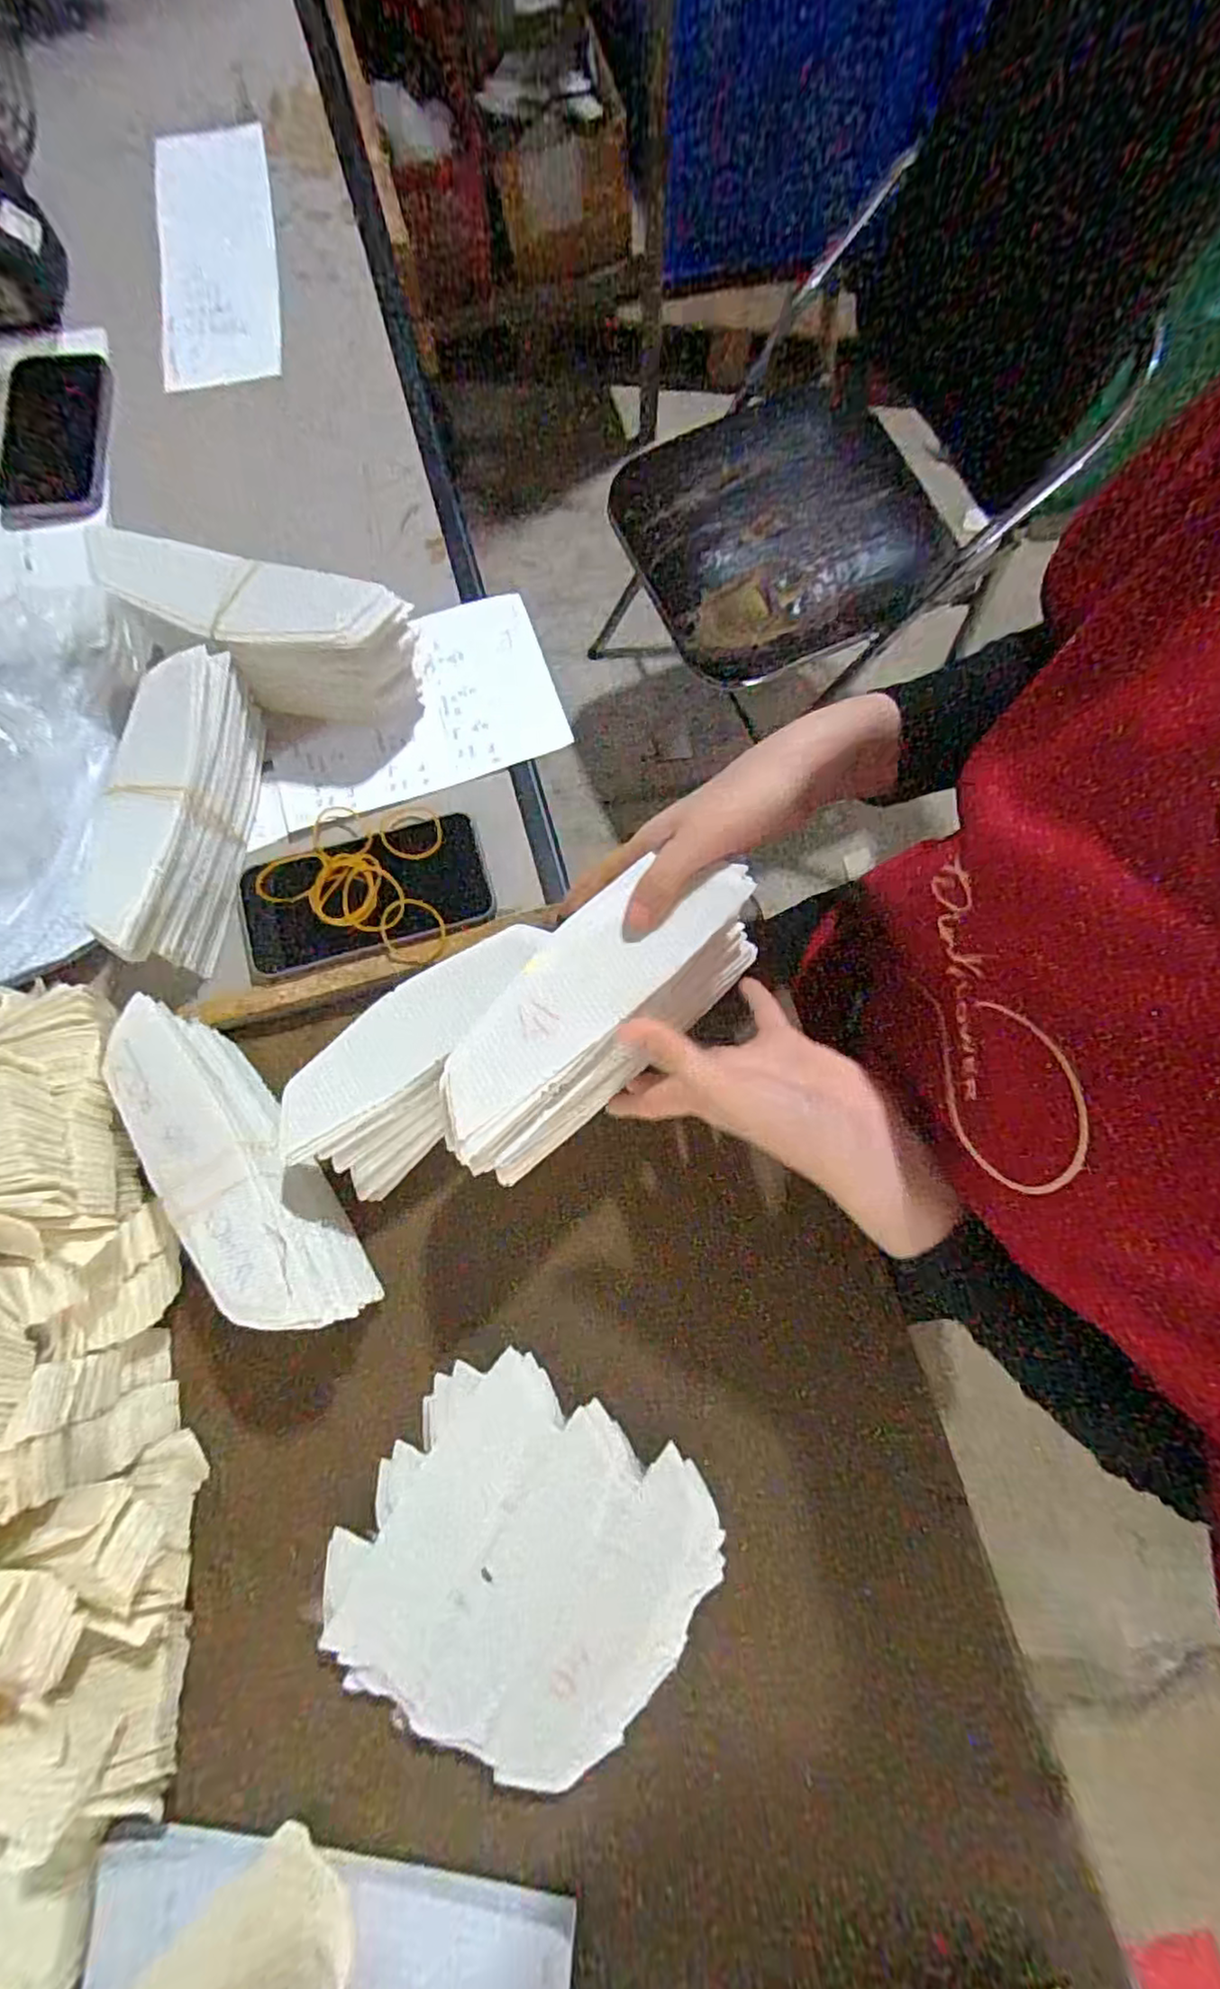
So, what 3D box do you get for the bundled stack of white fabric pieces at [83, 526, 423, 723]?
[{"bbox_3d":[-0.221,-0.232,0.453,0.191,0.082,0.067,12,79,4],"label":"bundled stack of white fabric pieces"}]

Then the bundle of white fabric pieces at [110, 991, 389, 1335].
[{"bbox_3d":[-0.214,0.102,0.392,0.065,0.061,0.202,-29,79,-4],"label":"bundle of white fabric pieces"}]

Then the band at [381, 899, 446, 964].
[{"bbox_3d":[-0.128,-0.041,0.445,0.039,0.007,0.041,0,78,0],"label":"band"}]

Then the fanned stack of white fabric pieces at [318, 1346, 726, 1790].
[{"bbox_3d":[-0.049,0.313,0.378,0.180,0.014,0.175,31,80,6],"label":"fanned stack of white fabric pieces"}]

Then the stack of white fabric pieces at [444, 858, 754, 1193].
[{"bbox_3d":[-0.008,0.006,0.345,0.183,0.042,0.078,-42,81,-7],"label":"stack of white fabric pieces"}]

